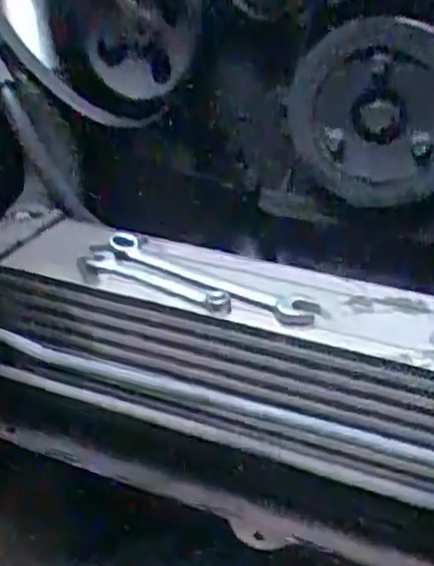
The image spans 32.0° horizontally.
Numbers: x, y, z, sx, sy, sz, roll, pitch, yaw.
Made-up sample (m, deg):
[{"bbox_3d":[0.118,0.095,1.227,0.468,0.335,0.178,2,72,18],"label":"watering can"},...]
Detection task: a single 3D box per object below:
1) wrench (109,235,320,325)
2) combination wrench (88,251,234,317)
[{"bbox_3d":[-0.010,-0.005,0.551,0.180,0.007,0.031,21,37,30],"label":"wrench"},{"bbox_3d":[-0.042,-0.002,0.546,0.121,0.008,0.017,18,36,26],"label":"combination wrench"}]

